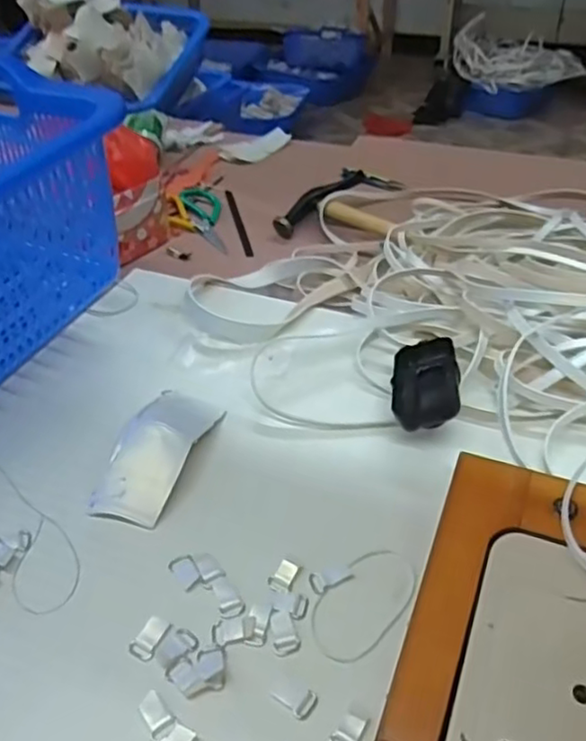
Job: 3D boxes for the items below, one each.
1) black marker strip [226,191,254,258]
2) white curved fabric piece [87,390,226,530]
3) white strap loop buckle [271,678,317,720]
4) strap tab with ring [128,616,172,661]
[{"bbox_3d":[-0.082,-0.228,1.012,0.011,0.010,0.193,-7,42,-12],"label":"black marker strip"},{"bbox_3d":[-0.103,0.061,0.510,0.055,0.035,0.124,12,42,16],"label":"white curved fabric piece"},{"bbox_3d":[0.002,0.187,0.379,0.025,0.004,0.017,29,49,32],"label":"white strap loop buckle"},{"bbox_3d":[-0.088,0.164,0.405,0.017,0.004,0.026,16,43,20],"label":"strap tab with ring"}]

